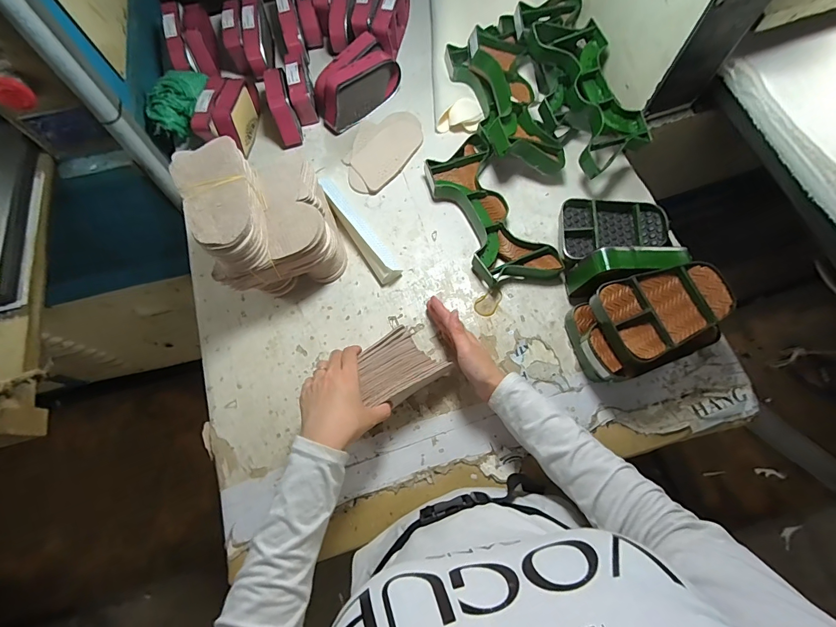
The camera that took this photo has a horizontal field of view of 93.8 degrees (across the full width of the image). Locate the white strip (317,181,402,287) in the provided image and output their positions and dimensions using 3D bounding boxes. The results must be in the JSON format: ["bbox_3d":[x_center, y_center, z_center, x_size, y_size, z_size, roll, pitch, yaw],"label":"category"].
[{"bbox_3d":[-0.096,-0.136,0.611,0.039,0.045,0.206,-34,72,-10],"label":"white strip"}]

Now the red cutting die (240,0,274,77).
[{"bbox_3d":[-0.294,-0.505,0.724,0.035,0.078,0.153,-8,70,-1],"label":"red cutting die"}]

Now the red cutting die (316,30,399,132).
[{"bbox_3d":[-0.110,-0.400,0.677,0.153,0.084,0.063,-44,74,-13],"label":"red cutting die"}]

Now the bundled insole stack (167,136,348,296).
[{"bbox_3d":[-0.200,-0.123,0.534,0.155,0.173,0.148,-20,70,-5],"label":"bundled insole stack"}]

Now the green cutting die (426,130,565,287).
[{"bbox_3d":[0.107,-0.161,0.611,0.116,0.034,0.272,-23,71,-6],"label":"green cutting die"}]

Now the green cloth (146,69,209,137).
[{"bbox_3d":[-0.403,-0.364,0.661,0.059,0.053,0.126,23,72,10],"label":"green cloth"}]

